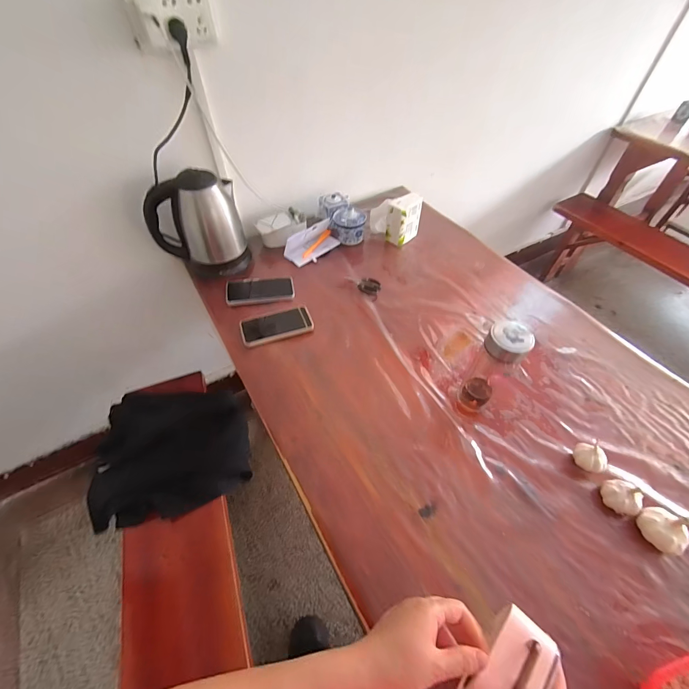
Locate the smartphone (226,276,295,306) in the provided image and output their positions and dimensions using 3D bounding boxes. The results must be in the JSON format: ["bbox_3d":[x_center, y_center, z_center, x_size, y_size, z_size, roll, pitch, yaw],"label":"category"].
[{"bbox_3d":[-0.208,-0.138,0.825,0.162,0.015,0.084,-8,58,-11],"label":"smartphone"}]

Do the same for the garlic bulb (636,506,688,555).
[{"bbox_3d":[0.483,0.279,0.501,0.050,0.040,0.060,-3,52,-4],"label":"garlic bulb"}]

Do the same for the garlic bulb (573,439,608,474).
[{"bbox_3d":[0.419,0.194,0.566,0.044,0.040,0.047,1,51,-1],"label":"garlic bulb"}]

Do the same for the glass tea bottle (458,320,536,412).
[{"bbox_3d":[0.261,0.041,0.588,0.066,0.197,0.072,28,56,20],"label":"glass tea bottle"}]

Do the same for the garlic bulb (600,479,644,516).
[{"bbox_3d":[0.443,0.244,0.531,0.049,0.035,0.052,18,53,12],"label":"garlic bulb"}]

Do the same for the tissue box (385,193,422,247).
[{"bbox_3d":[0.168,-0.353,0.945,0.067,0.118,0.090,36,59,24],"label":"tissue box"}]

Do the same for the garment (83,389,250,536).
[{"bbox_3d":[-0.434,0.283,0.851,0.348,0.097,0.302,-2,51,-3],"label":"garment"}]

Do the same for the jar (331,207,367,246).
[{"bbox_3d":[0.009,-0.341,0.955,0.086,0.093,0.088,1,51,-1],"label":"jar"}]

